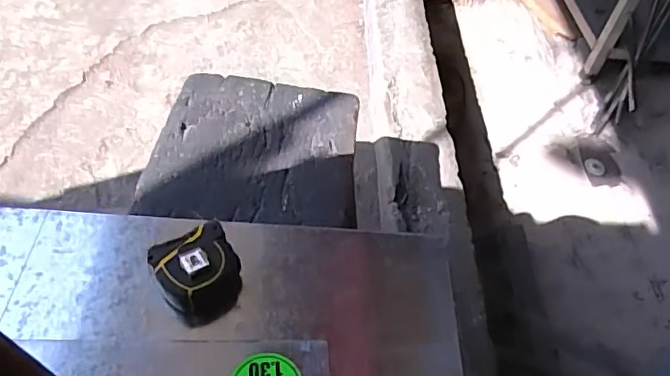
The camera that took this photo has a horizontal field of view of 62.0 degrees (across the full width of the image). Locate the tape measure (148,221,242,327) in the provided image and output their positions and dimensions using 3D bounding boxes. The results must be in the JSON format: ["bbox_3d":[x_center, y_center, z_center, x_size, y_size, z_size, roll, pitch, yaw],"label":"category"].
[{"bbox_3d":[-0.137,0.086,0.557,0.083,0.048,0.080,-23,57,-23],"label":"tape measure"}]

